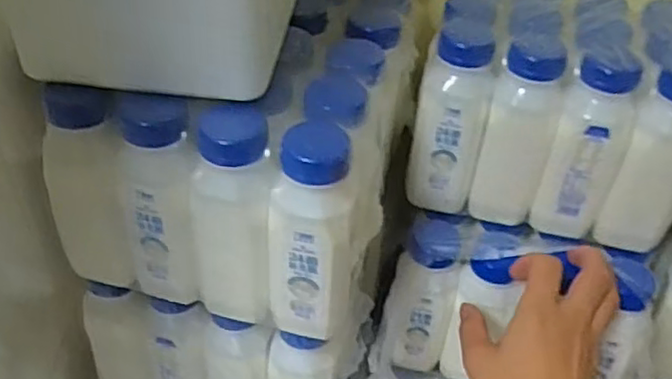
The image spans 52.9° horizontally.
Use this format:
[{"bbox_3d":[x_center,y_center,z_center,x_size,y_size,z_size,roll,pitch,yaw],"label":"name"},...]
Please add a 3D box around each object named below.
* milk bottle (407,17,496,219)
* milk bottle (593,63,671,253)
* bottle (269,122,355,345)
[{"bbox_3d":[0.087,-0.054,0.517,0.052,0.149,0.048,7,43,6],"label":"milk bottle"},{"bbox_3d":[0.236,-0.018,0.491,0.047,0.140,0.050,27,48,25],"label":"milk bottle"},{"bbox_3d":[-0.016,0.031,0.417,0.047,0.146,0.043,2,42,0],"label":"bottle"}]

